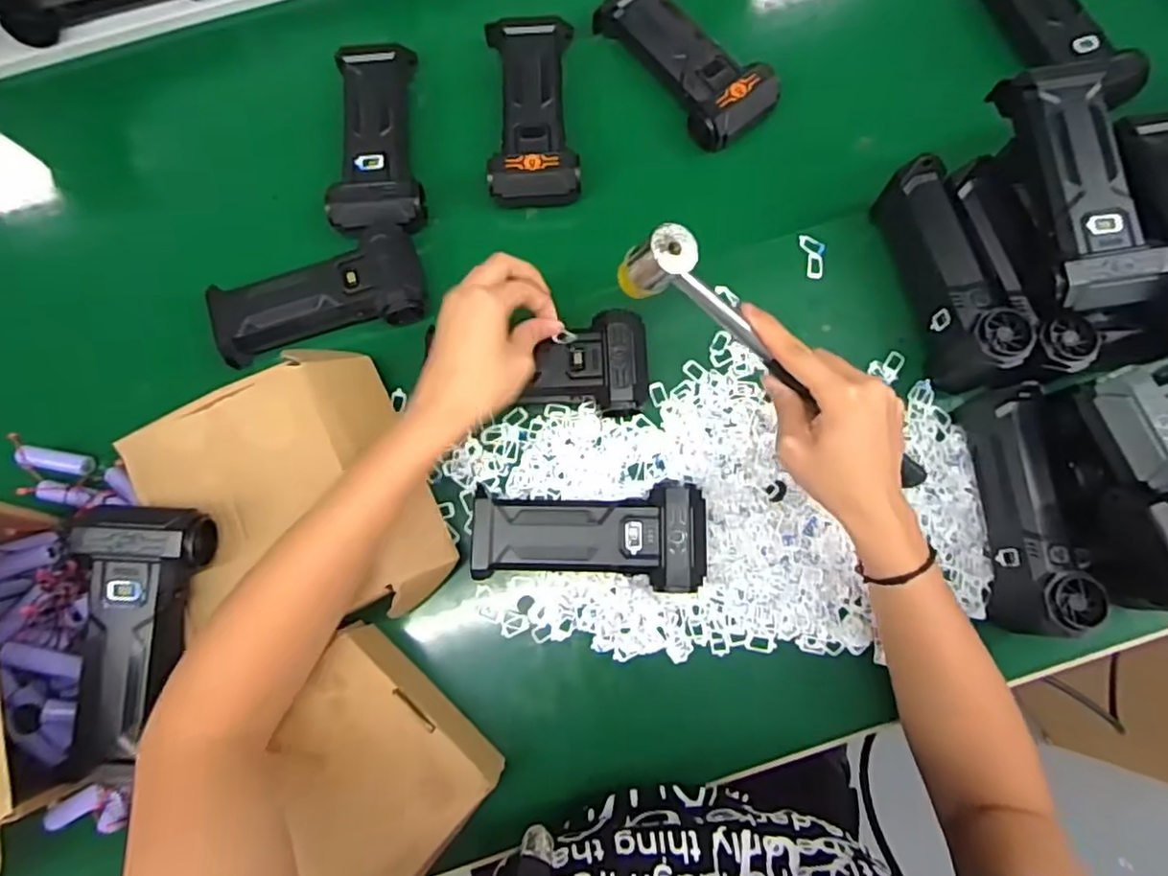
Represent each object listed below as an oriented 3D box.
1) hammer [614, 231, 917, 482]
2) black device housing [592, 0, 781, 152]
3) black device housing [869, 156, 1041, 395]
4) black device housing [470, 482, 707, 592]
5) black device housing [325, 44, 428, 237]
[{"bbox_3d":[0.120,-0.047,0.401,0.225,0.047,0.032,37,82,-7],"label":"hammer"},{"bbox_3d":[0.081,-0.309,0.530,0.068,0.034,0.159,-40,81,-6],"label":"black device housing"},{"bbox_3d":[0.257,-0.114,0.458,0.047,0.066,0.158,-14,79,-2],"label":"black device housing"},{"bbox_3d":[0.004,0.065,0.444,0.153,0.035,0.066,2,79,2],"label":"black device housing"},{"bbox_3d":[-0.165,-0.237,0.521,0.072,0.033,0.165,-2,79,1],"label":"black device housing"}]

